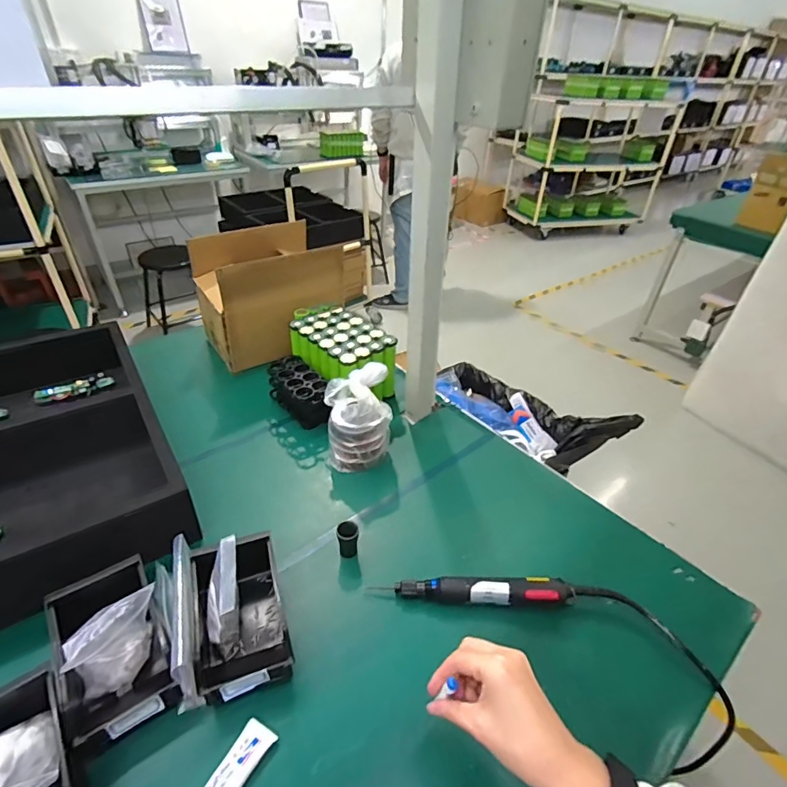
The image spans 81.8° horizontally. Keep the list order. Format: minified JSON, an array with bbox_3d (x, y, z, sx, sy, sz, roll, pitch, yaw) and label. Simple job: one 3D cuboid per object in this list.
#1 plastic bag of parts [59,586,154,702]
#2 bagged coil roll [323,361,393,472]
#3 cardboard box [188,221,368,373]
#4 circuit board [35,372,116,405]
[{"bbox_3d":[-0.312,0.288,0.522,0.044,0.104,0.102,29,45,30],"label":"plastic bag of parts"},{"bbox_3d":[-0.063,0.046,0.819,0.113,0.146,0.115,-1,38,-5],"label":"bagged coil roll"},{"bbox_3d":[-0.290,-0.244,1.095,0.320,0.218,0.253,-26,46,-32],"label":"cardboard box"},{"bbox_3d":[-0.572,-0.010,0.816,0.120,0.019,0.029,-23,45,-29],"label":"circuit board"}]

